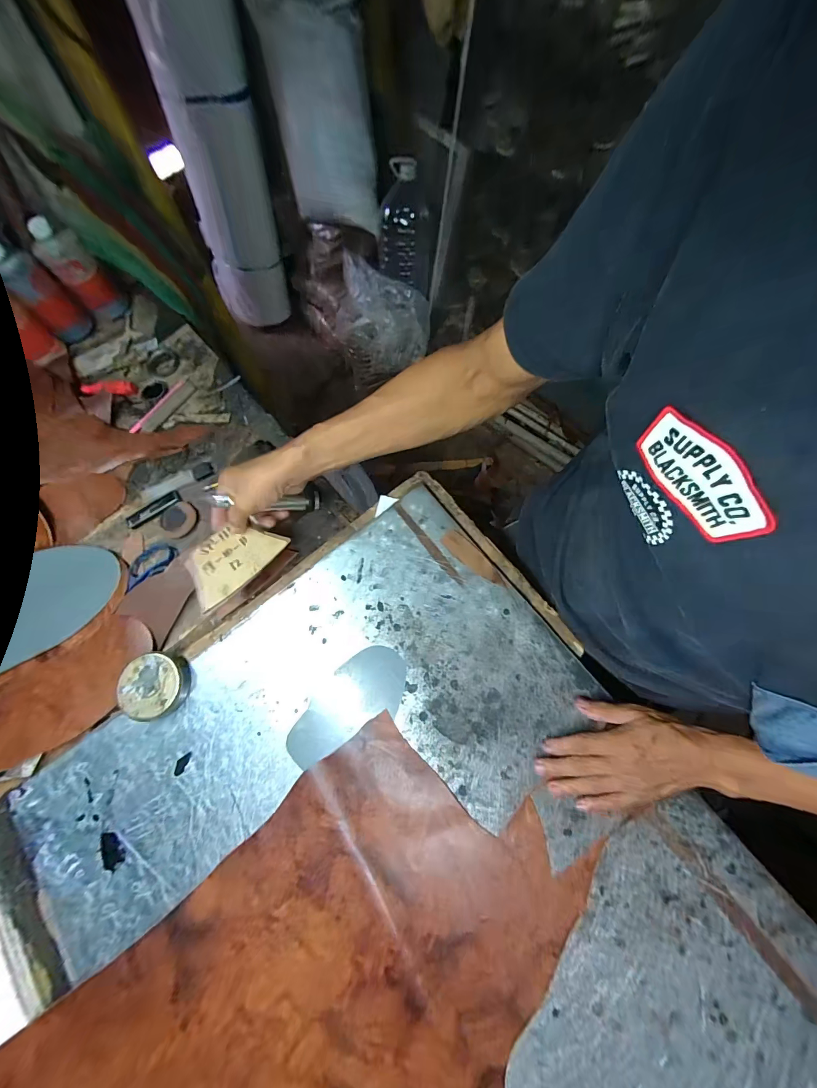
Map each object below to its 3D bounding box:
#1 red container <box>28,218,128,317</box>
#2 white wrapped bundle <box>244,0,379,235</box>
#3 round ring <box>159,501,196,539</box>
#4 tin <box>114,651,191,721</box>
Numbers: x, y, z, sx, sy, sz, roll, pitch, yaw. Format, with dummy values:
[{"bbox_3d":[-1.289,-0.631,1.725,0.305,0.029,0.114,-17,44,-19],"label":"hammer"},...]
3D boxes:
[{"bbox_3d":[-0.583,-0.483,0.659,0.054,0.140,0.077,37,75,13],"label":"red container"},{"bbox_3d":[-0.275,-1.407,1.185,0.324,0.551,0.274,-10,70,-3],"label":"white wrapped bundle"},{"bbox_3d":[-0.344,-0.037,0.555,0.052,0.005,0.056,0,70,1],"label":"round ring"},{"bbox_3d":[-0.313,0.174,0.457,0.072,0.034,0.075,0,70,1],"label":"tin"}]

